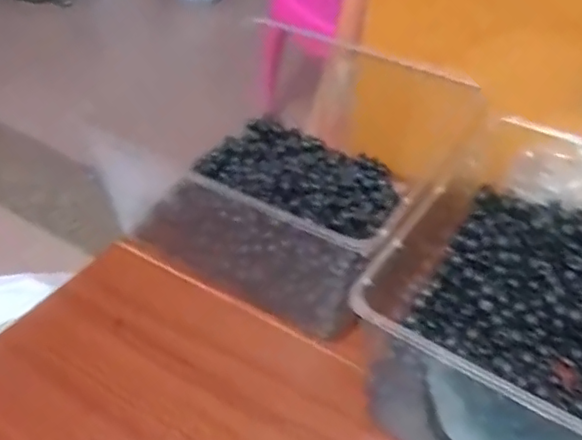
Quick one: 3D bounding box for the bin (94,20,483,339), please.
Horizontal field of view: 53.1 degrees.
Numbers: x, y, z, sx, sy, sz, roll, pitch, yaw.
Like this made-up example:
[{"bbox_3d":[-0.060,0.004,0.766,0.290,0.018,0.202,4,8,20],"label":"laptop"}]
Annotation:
[{"bbox_3d":[0.016,-0.049,0.596,0.265,0.117,0.273,23,45,21],"label":"bin"}]

